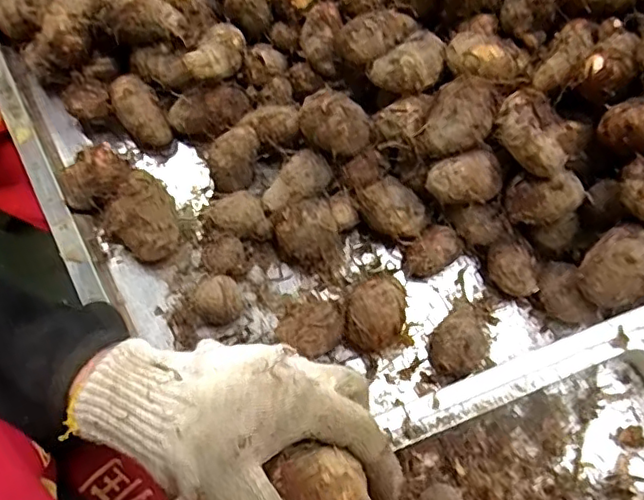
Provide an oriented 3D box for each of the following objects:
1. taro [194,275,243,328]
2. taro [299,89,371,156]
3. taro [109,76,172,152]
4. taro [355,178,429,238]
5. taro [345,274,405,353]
[{"bbox_3d":[-0.080,0.043,0.456,0.036,0.036,0.037,0,72,1],"label":"taro"},{"bbox_3d":[0.010,-0.101,0.458,0.057,0.038,0.043,19,74,7],"label":"taro"},{"bbox_3d":[-0.159,-0.119,0.508,0.034,0.041,0.060,-37,76,-10],"label":"taro"},{"bbox_3d":[0.057,-0.030,0.472,0.054,0.037,0.039,39,77,12],"label":"taro"},{"bbox_3d":[0.041,0.049,0.447,0.044,0.043,0.060,12,73,5],"label":"taro"}]

